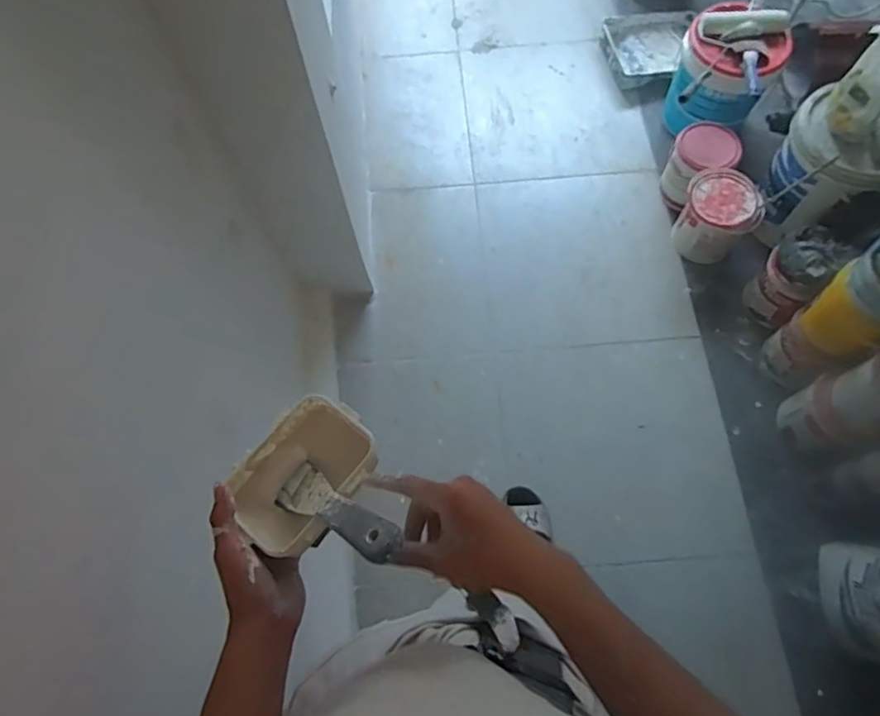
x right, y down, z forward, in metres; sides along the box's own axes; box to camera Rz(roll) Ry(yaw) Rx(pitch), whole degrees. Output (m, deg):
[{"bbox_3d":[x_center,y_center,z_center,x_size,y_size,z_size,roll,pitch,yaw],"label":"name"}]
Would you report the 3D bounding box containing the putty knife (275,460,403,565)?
[{"bbox_3d":[-0.091,0.132,0.512,0.162,0.013,0.044,13,62,48],"label":"putty knife"}]

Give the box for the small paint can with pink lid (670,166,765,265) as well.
[{"bbox_3d":[0.807,-0.409,1.756,0.202,0.223,0.190,-1,68,1],"label":"small paint can with pink lid"}]

